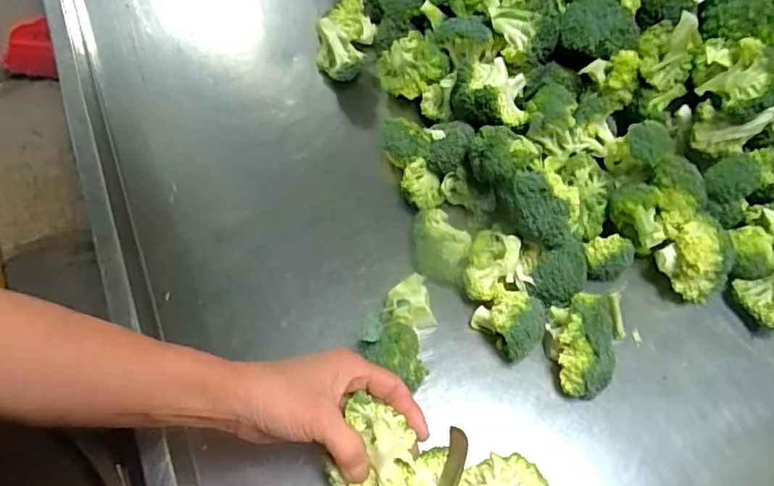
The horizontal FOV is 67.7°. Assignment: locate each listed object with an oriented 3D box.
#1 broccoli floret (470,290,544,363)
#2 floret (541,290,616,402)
[{"bbox_3d":[0.104,0.065,0.482,0.048,0.045,0.055,-39,66,-18],"label":"broccoli floret"},{"bbox_3d":[0.159,0.077,0.469,0.052,0.057,0.089,9,61,8],"label":"floret"}]

